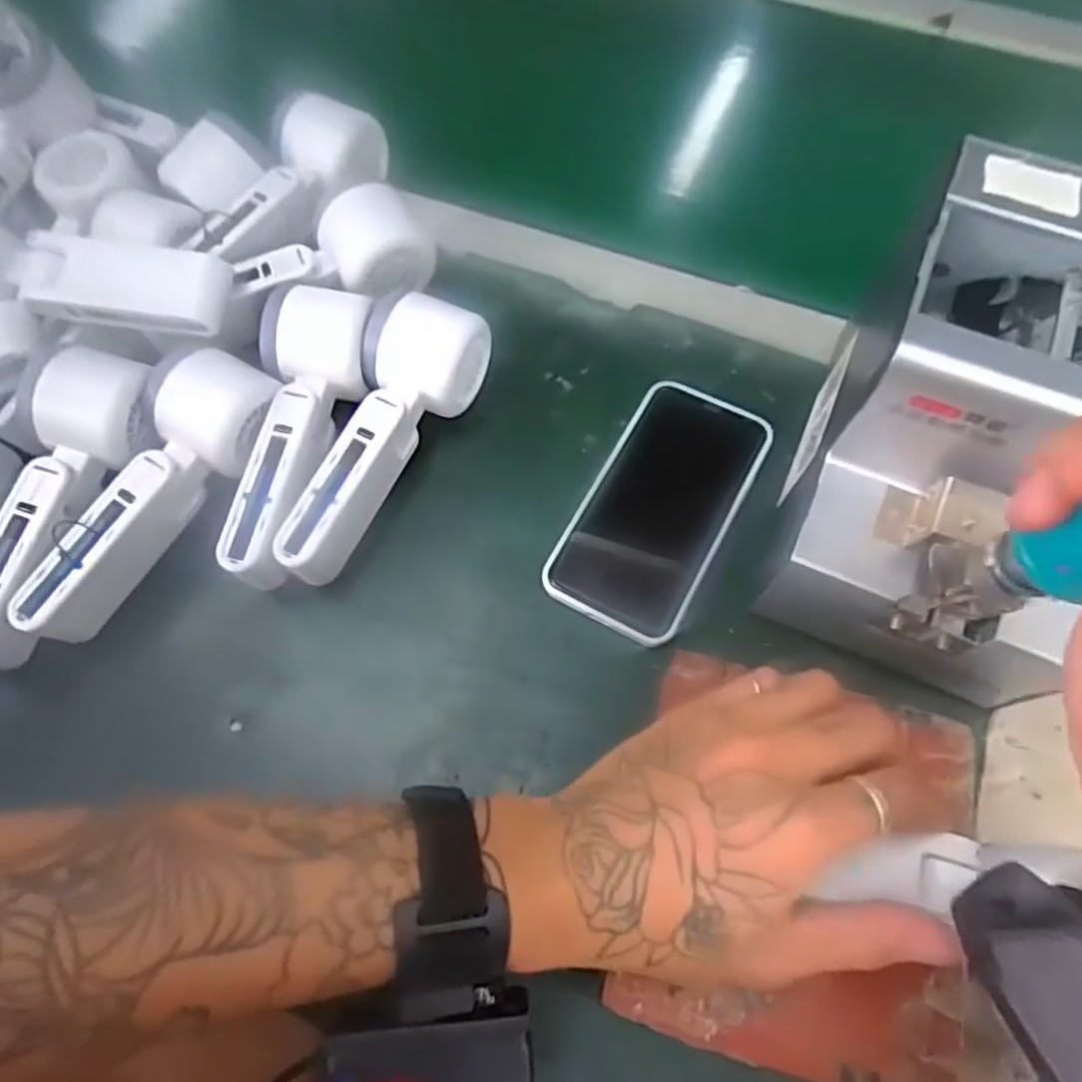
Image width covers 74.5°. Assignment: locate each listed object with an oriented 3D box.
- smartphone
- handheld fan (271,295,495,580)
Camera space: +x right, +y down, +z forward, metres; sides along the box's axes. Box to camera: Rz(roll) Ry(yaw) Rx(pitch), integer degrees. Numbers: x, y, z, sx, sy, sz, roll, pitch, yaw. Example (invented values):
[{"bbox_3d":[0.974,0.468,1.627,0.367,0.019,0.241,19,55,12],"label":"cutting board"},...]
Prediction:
[{"bbox_3d":[0.065,-0.019,0.382,0.075,0.013,0.145,27,70,12],"label":"smartphone"},{"bbox_3d":[-0.088,-0.055,0.375,0.051,0.063,0.159,24,69,11],"label":"handheld fan"}]

